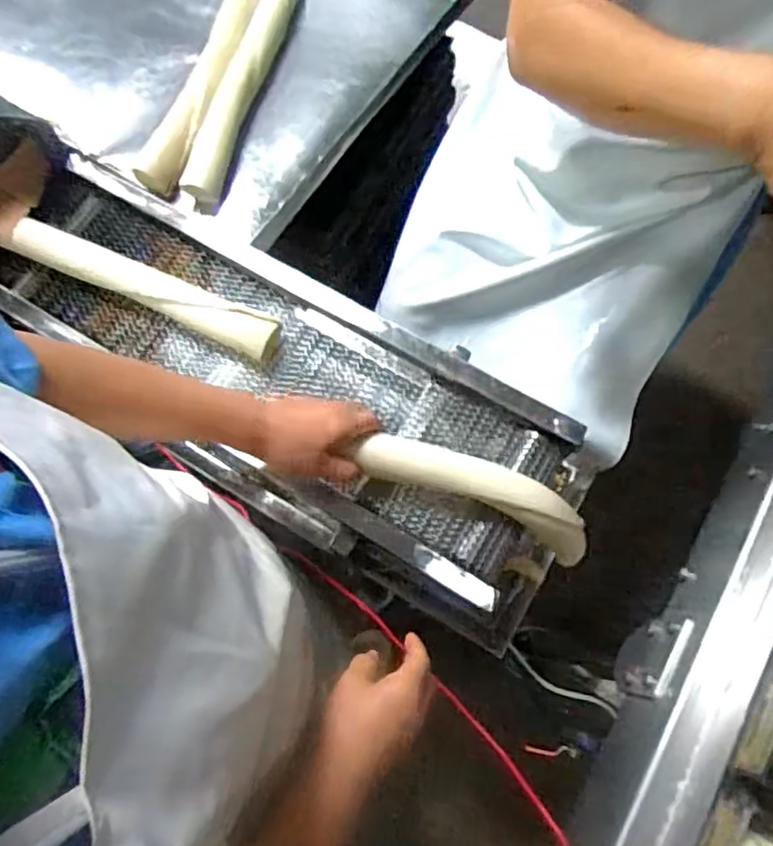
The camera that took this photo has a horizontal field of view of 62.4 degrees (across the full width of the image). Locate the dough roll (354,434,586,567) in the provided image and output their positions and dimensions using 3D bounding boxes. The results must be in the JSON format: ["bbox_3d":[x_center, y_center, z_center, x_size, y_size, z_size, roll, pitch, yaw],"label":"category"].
[{"bbox_3d":[0.094,0.070,0.663,0.257,0.053,0.057,23,72,-5],"label":"dough roll"}]

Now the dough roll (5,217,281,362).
[{"bbox_3d":[-0.275,-0.152,0.736,0.325,0.050,0.045,23,72,7],"label":"dough roll"}]

